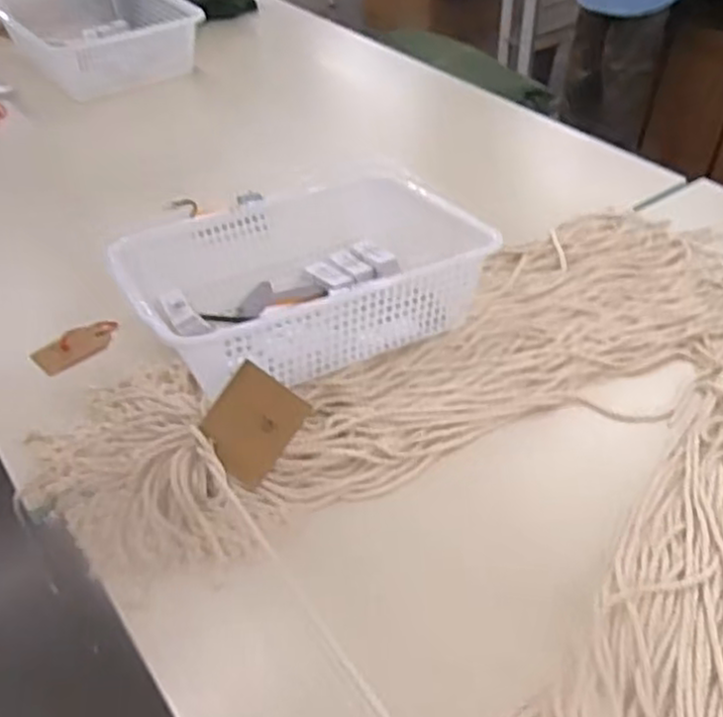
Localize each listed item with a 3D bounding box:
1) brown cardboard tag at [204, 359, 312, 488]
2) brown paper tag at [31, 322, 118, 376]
[{"bbox_3d":[-0.116,0.073,0.781,0.087,0.109,0.011,35,3,-6],"label":"brown cardboard tag"},{"bbox_3d":[-0.377,-0.017,0.991,0.114,0.007,0.053,-33,64,-34],"label":"brown paper tag"}]

